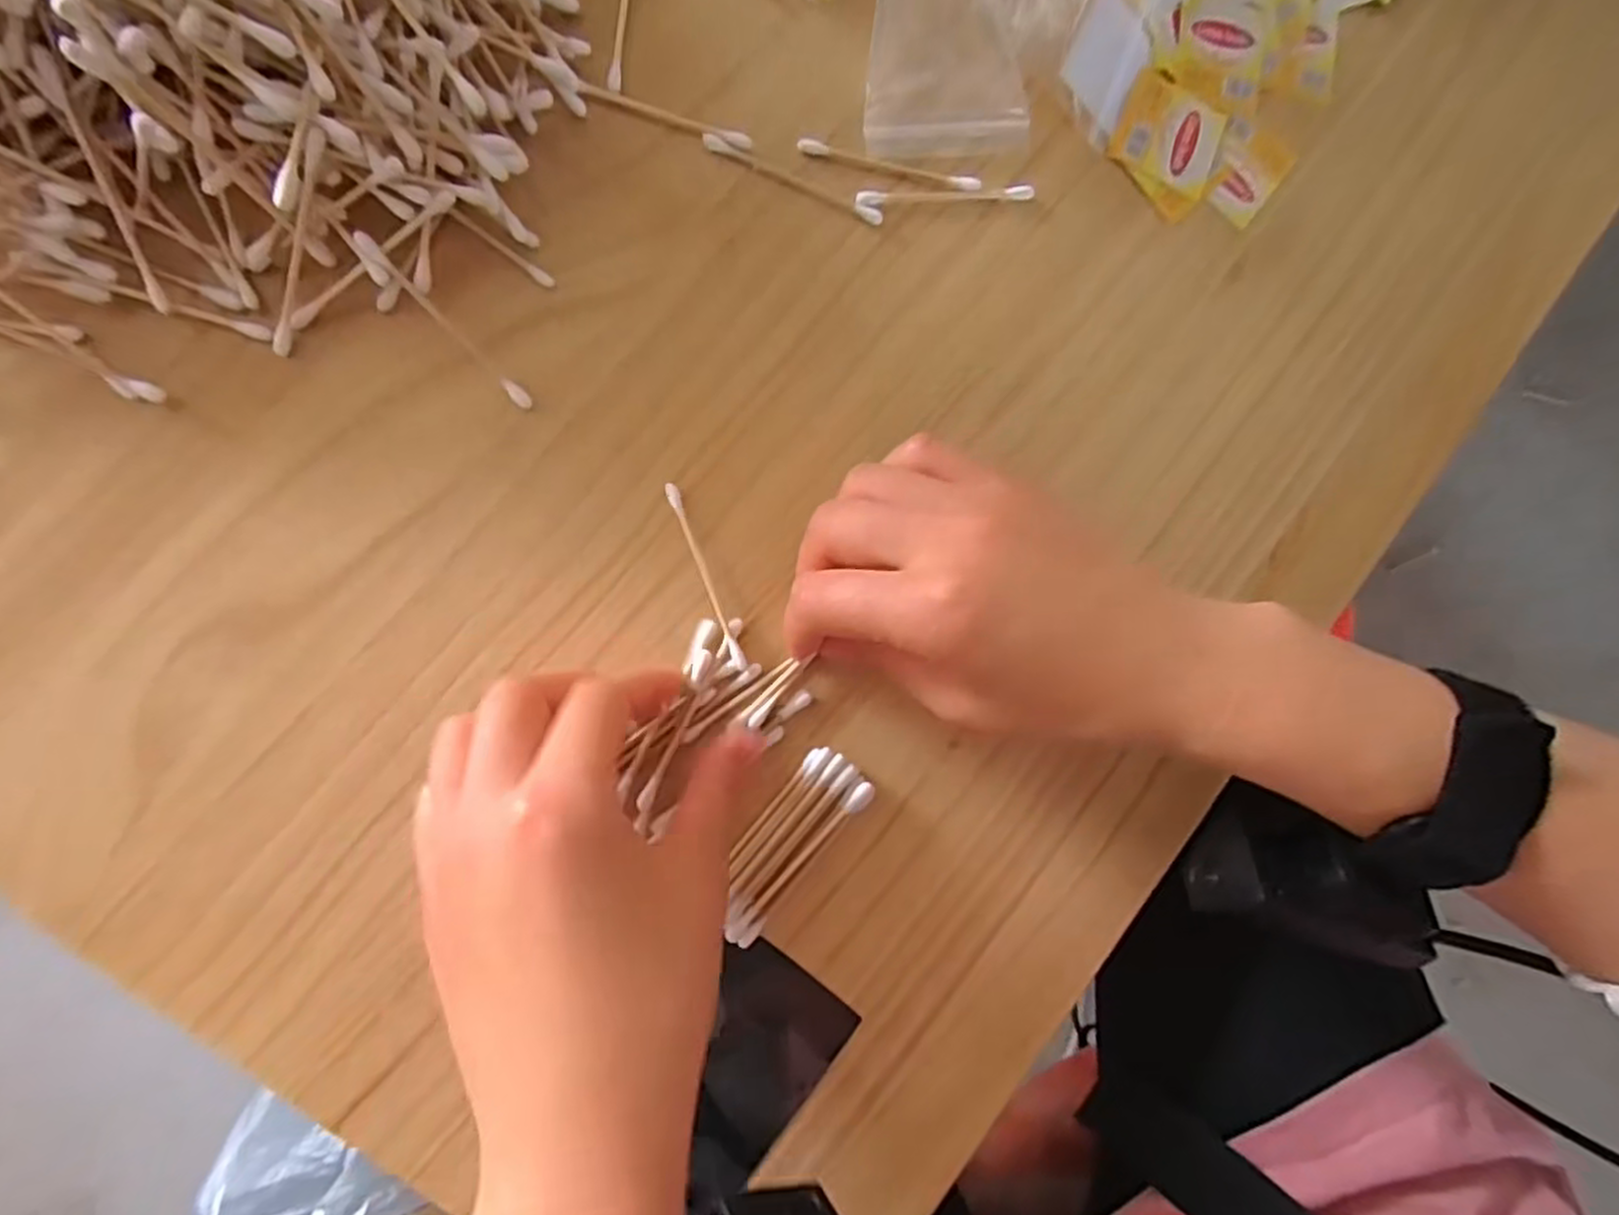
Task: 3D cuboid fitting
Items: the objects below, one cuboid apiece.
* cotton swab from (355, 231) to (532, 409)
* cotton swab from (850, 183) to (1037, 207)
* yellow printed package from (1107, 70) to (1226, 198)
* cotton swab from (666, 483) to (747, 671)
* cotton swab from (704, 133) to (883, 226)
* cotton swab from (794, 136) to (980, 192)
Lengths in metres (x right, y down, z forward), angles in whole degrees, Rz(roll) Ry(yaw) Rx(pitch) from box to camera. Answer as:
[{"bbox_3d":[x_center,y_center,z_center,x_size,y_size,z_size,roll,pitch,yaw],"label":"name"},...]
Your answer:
[{"bbox_3d":[-0.120,-0.094,0.261,0.005,0.005,0.070,-46,110,-8],"label":"cotton swab"},{"bbox_3d":[0.051,-0.157,0.297,0.069,0.004,0.006,-8,89,-9],"label":"cotton swab"},{"bbox_3d":[0.144,-0.189,0.311,0.041,0.004,0.040,22,84,-7],"label":"yellow printed package"},{"bbox_3d":[-0.037,-0.011,0.279,0.004,0.007,0.070,-22,91,-9],"label":"cotton swab"},{"bbox_3d":[-0.005,-0.158,0.288,0.069,0.004,0.005,21,85,-7],"label":"cotton swab"},{"bbox_3d":[0.031,-0.167,0.294,0.070,0.004,0.006,8,86,-8],"label":"cotton swab"}]

